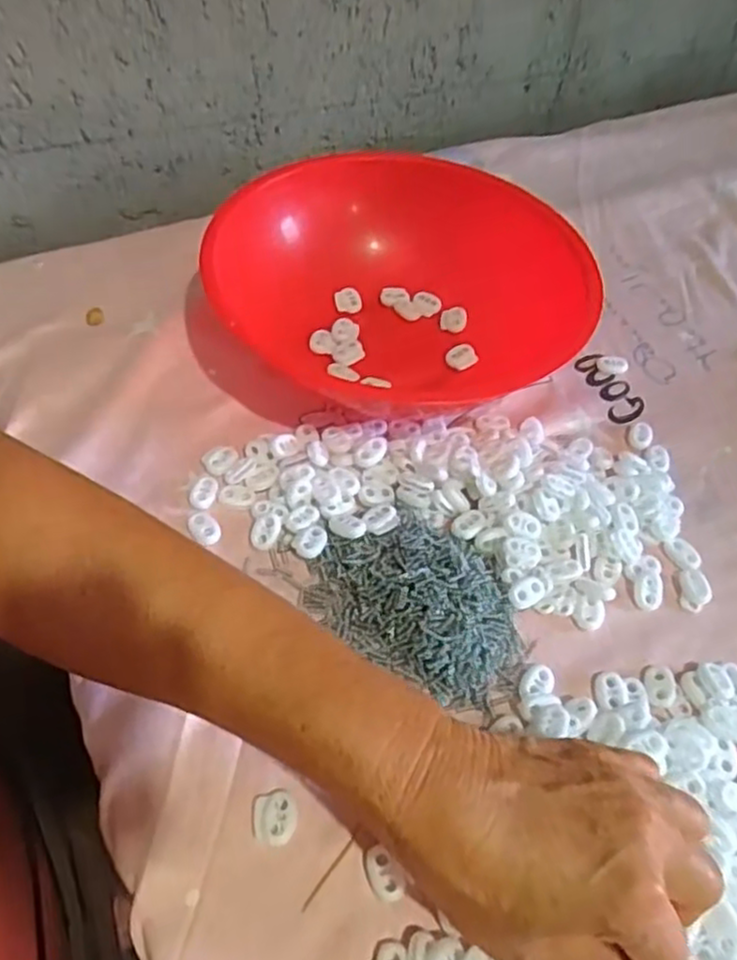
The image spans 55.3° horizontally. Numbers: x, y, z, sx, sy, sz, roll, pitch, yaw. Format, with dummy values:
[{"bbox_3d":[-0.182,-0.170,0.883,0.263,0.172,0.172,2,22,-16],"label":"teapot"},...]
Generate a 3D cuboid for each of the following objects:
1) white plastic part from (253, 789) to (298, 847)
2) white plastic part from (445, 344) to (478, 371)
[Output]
[{"bbox_3d":[-0.042,0.152,0.317,0.019,0.007,0.022,2,53,-4],"label":"white plastic part"},{"bbox_3d":[0.068,-0.089,0.508,0.022,0.006,0.019,-22,58,-20],"label":"white plastic part"}]

